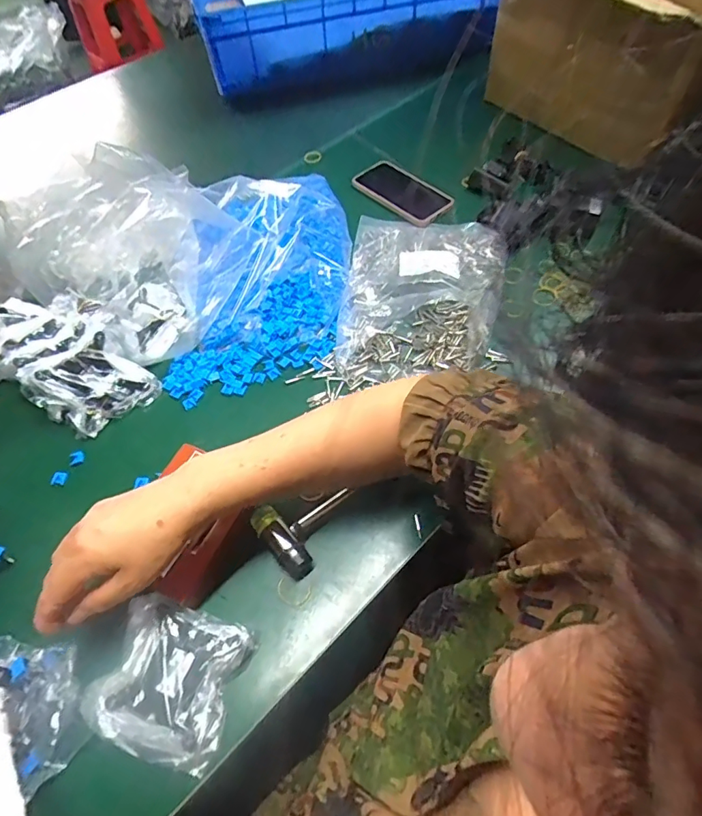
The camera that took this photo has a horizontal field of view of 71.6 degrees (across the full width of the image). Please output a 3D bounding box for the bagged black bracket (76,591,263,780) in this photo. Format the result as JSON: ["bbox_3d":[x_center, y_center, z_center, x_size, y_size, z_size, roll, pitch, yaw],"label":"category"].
[{"bbox_3d":[-0.155,0.232,0.420,0.113,0.028,0.109,14,59,12],"label":"bagged black bracket"}]

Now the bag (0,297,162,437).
[{"bbox_3d":[-0.358,-0.056,0.594,0.227,0.065,0.113,21,61,17],"label":"bag"}]

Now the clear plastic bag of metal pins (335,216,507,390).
[{"bbox_3d":[0.093,-0.166,0.642,0.203,0.064,0.296,6,57,8],"label":"clear plastic bag of metal pins"}]

